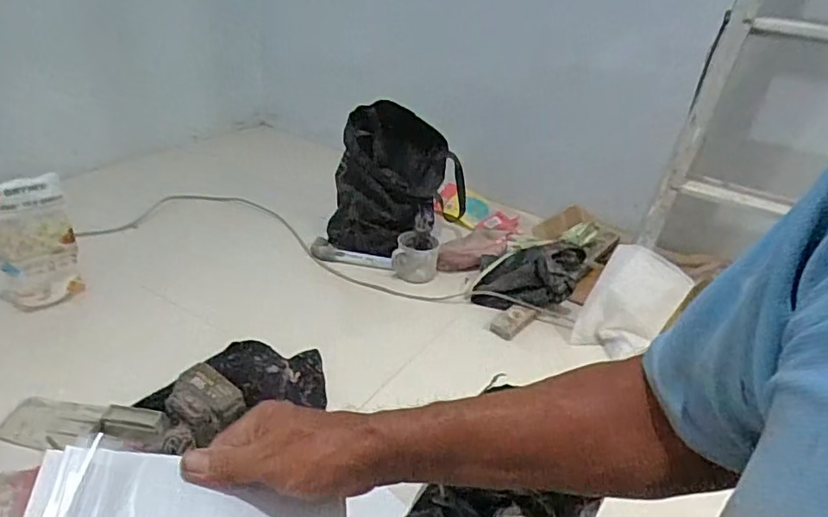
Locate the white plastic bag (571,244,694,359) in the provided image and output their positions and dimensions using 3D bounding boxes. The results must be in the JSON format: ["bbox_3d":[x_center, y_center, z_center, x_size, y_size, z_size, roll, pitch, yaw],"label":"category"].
[{"bbox_3d":[0.450,0.096,1.194,0.157,0.235,0.023,33,2,13],"label":"white plastic bag"}]

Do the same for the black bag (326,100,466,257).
[{"bbox_3d":[-0.039,-0.183,1.419,0.327,0.341,0.173,8,30,3],"label":"black bag"}]

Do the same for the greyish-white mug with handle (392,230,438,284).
[{"bbox_3d":[0.004,-0.003,1.357,0.105,0.101,0.076,9,30,4],"label":"greyish-white mug with handle"}]

